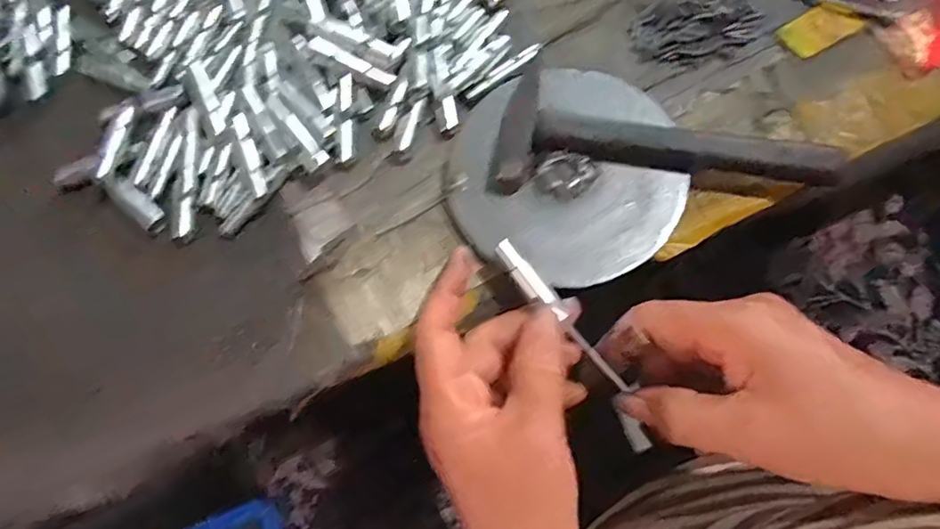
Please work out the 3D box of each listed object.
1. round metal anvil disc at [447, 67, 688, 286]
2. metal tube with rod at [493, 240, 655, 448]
[{"bbox_3d":[0.050,-0.050,0.322,0.120,0.015,0.120,-1,77,4],"label":"round metal anvil disc"},{"bbox_3d":[0.054,0.037,0.292,0.016,0.006,0.122,-35,86,-9],"label":"metal tube with rod"}]

